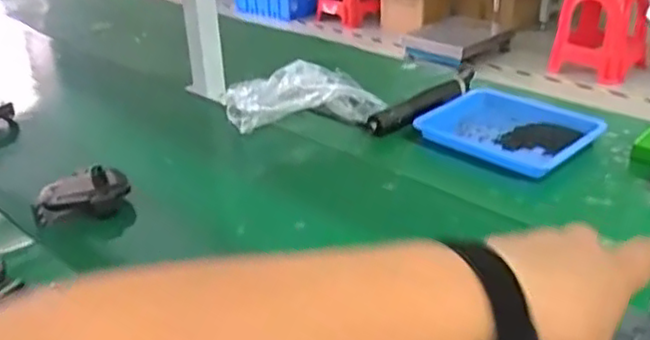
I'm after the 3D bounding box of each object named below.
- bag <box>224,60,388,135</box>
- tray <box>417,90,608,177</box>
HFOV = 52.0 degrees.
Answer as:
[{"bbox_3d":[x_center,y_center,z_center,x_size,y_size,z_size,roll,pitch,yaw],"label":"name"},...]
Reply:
[{"bbox_3d":[-0.033,-0.119,1.048,0.243,0.063,0.124,-5,27,-4],"label":"bag"},{"bbox_3d":[0.270,-0.062,0.945,0.177,0.032,0.217,-25,34,-37],"label":"tray"}]

